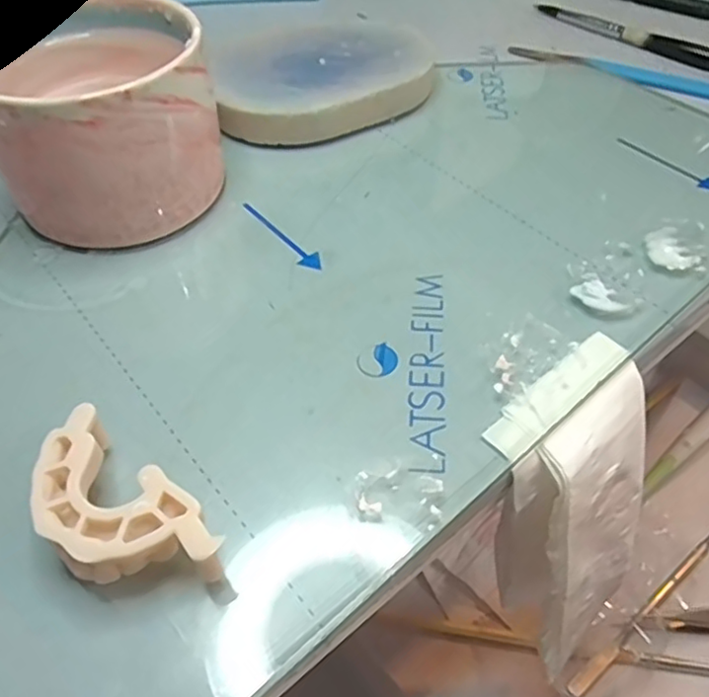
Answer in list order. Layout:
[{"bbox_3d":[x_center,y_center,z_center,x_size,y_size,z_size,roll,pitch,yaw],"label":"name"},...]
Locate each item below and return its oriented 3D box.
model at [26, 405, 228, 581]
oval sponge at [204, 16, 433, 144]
[{"bbox_3d":[-0.058,0.043,0.156,0.054,0.021,0.027,31,57,24],"label":"model"},{"bbox_3d":[-0.016,-0.130,0.300,0.098,0.018,0.096,-11,51,-9],"label":"oval sponge"}]

